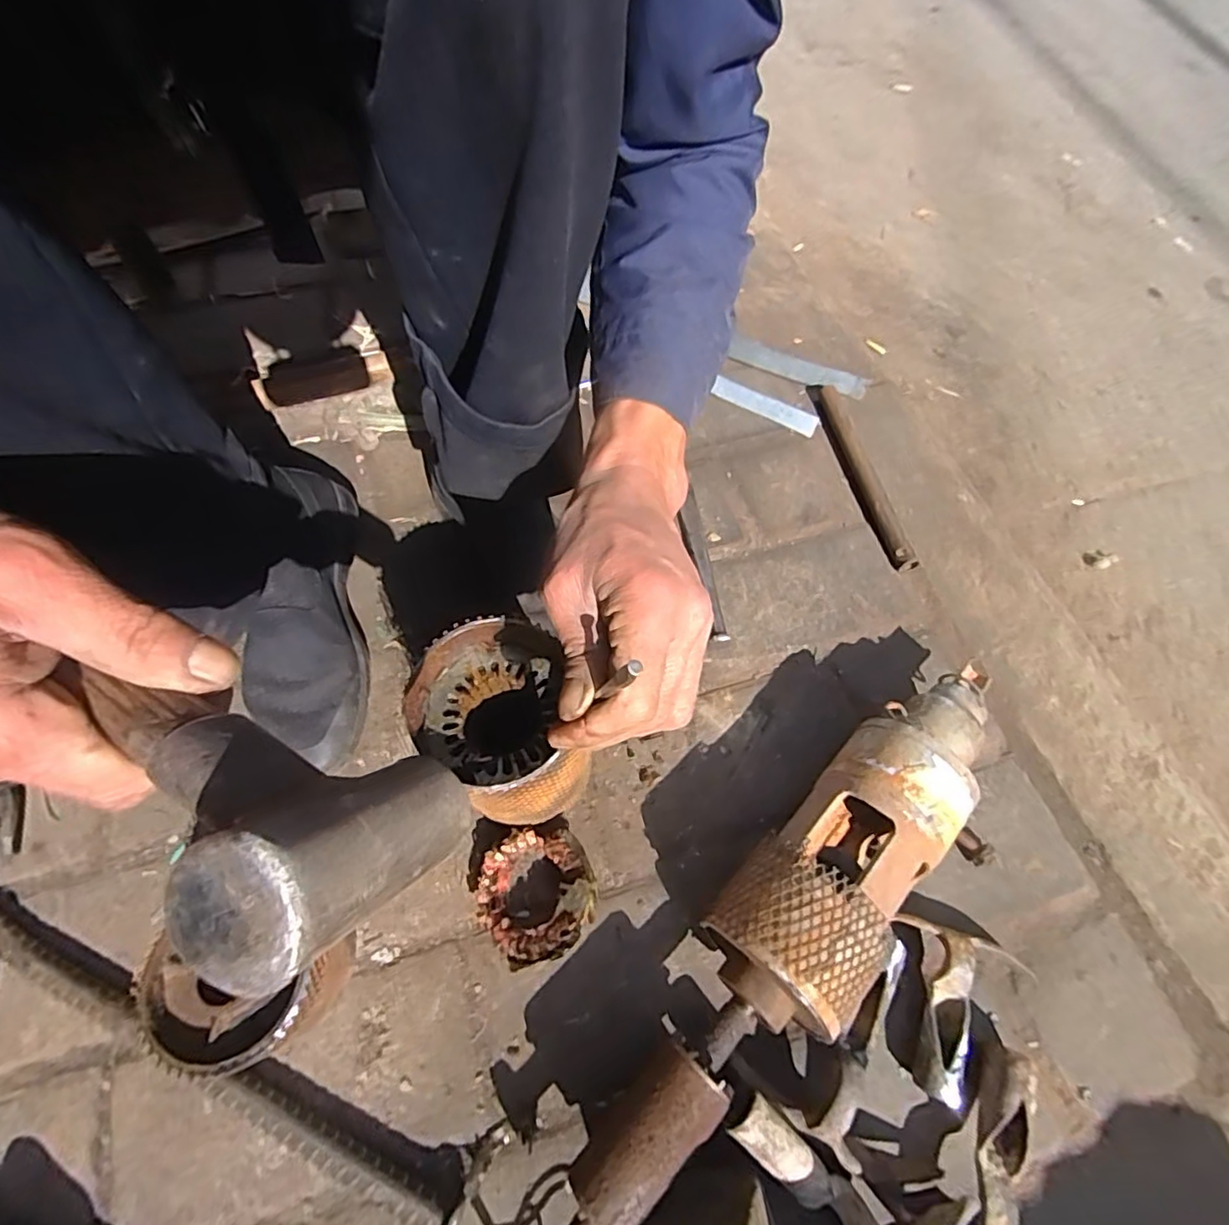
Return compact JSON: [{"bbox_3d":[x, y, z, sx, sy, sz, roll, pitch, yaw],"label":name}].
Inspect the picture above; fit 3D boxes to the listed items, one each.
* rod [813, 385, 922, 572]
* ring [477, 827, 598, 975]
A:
[{"bbox_3d":[0.264,-0.150,0.646,0.021,0.022,0.239,-9,64,-7],"label":"rod"},{"bbox_3d":[-0.057,0.204,0.443,0.082,0.047,0.086,1,63,-2],"label":"ring"}]

